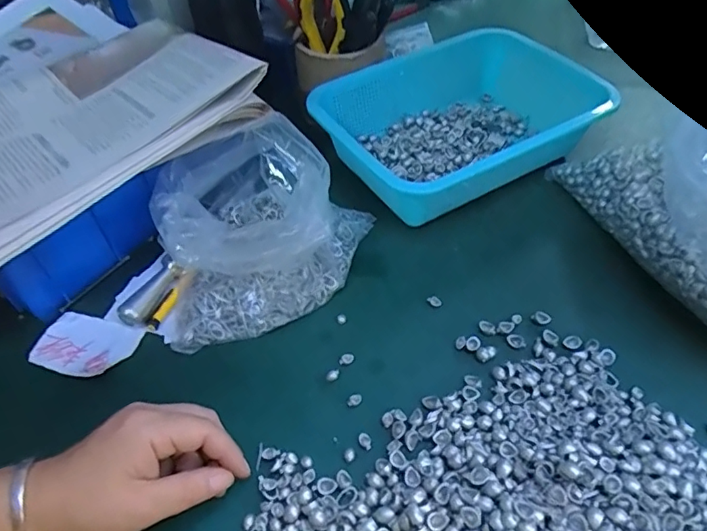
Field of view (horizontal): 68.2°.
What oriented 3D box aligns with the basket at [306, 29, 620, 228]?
[{"bbox_3d":[0.108,-0.147,0.536,0.262,0.077,0.189,-30,53,-19],"label":"basket"}]

